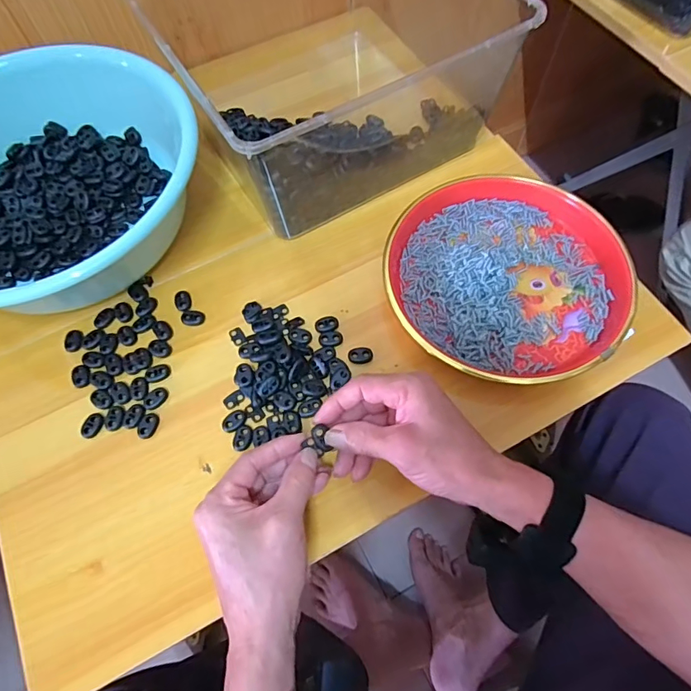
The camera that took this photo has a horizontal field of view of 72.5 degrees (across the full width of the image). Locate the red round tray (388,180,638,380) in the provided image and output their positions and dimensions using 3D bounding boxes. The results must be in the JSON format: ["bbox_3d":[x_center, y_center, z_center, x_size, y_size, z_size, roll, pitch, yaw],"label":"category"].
[{"bbox_3d":[0.151,-0.069,0.453,0.217,0.031,0.212,-1,65,2],"label":"red round tray"}]

